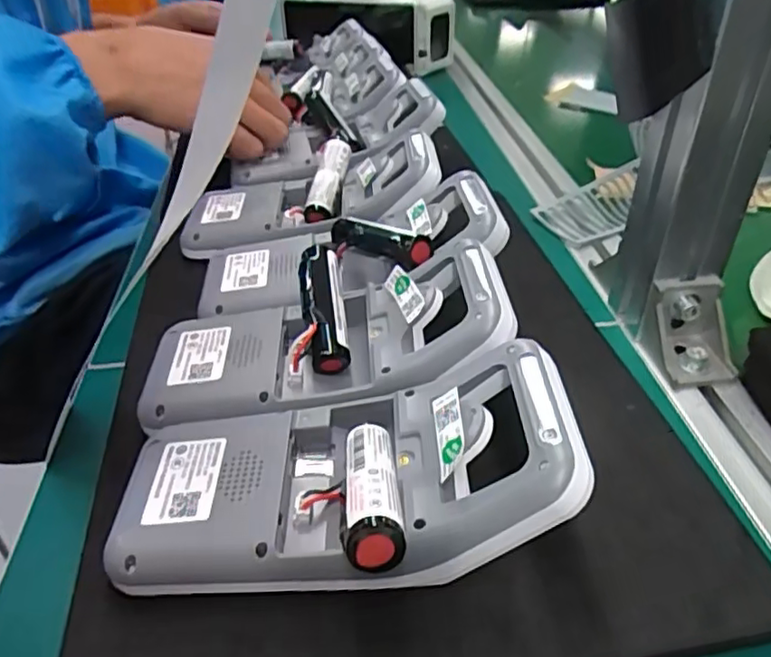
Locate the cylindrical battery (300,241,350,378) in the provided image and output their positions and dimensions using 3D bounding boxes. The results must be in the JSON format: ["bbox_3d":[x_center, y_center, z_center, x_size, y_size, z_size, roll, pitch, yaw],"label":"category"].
[{"bbox_3d":[-0.030,-0.013,0.312,0.020,0.021,0.069,-4,54,-10],"label":"cylindrical battery"}]

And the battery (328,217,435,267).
[{"bbox_3d":[-0.004,-0.048,0.343,0.015,0.018,0.077,-25,31,-32],"label":"battery"}]

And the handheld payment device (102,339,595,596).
[{"bbox_3d":[-0.015,0.057,0.237,0.167,0.038,0.079,-12,36,10],"label":"handheld payment device"}]

